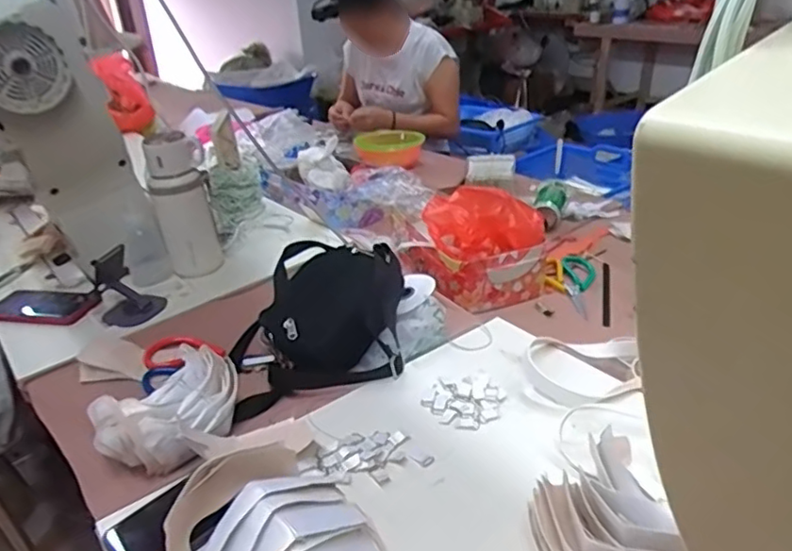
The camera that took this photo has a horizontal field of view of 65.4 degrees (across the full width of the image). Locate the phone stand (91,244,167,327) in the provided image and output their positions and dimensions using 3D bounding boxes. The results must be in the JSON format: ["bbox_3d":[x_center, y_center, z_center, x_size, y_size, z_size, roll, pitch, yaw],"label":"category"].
[{"bbox_3d":[-0.414,0.004,0.943,0.090,0.096,0.136,-18,30,-23],"label":"phone stand"}]

